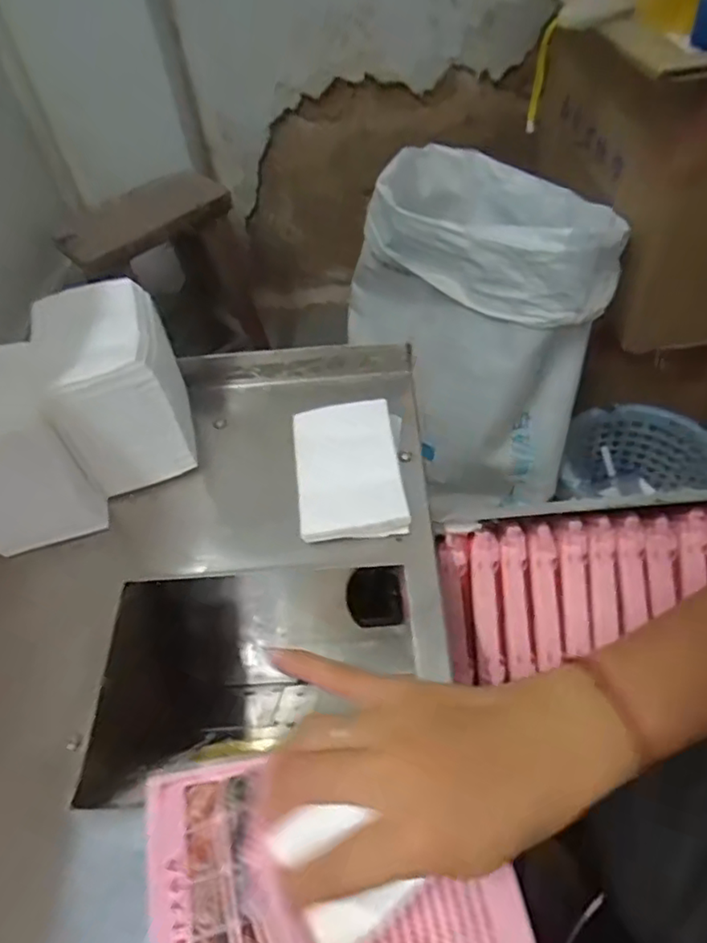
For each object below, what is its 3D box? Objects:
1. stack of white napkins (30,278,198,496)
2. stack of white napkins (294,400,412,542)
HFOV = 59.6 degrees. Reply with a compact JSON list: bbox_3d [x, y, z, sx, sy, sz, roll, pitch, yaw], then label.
[{"bbox_3d":[-0.154,-0.056,0.407,0.077,0.095,0.099,-22,50,-13],"label":"stack of white napkins"},{"bbox_3d":[-0.003,-0.002,0.404,0.068,0.025,0.097,-7,48,0],"label":"stack of white napkins"}]

